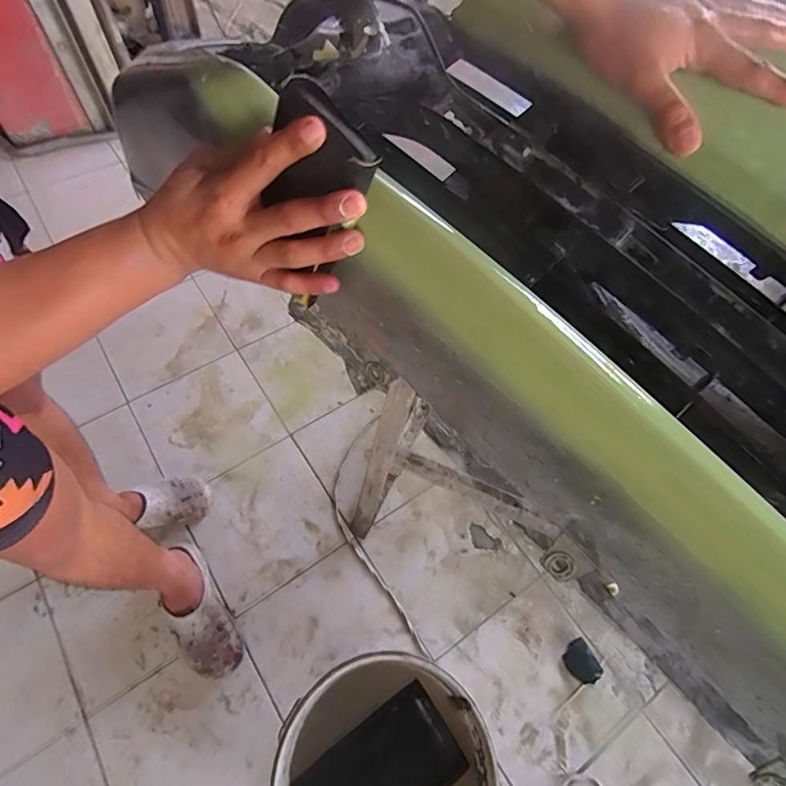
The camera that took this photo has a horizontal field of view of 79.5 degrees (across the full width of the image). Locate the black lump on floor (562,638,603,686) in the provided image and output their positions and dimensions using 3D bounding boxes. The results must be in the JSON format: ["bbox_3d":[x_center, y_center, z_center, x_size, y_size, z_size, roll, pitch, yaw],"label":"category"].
[{"bbox_3d":[0.390,0.559,0.979,0.064,0.008,0.078,-24,66,-15],"label":"black lump on floor"}]

